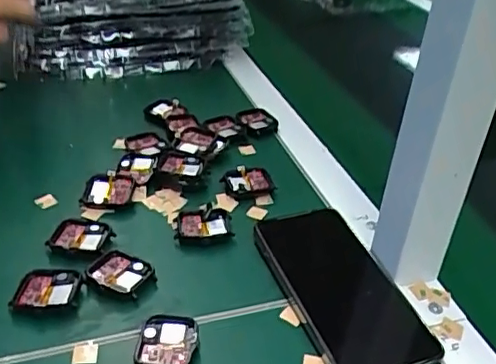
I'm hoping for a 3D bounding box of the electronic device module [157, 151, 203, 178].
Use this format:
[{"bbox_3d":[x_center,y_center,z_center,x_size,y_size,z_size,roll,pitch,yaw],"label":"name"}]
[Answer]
[{"bbox_3d":[-0.063,-0.018,0.536,0.041,0.006,0.036,7,34,4],"label":"electronic device module"}]

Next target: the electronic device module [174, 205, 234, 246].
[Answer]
[{"bbox_3d":[-0.037,0.036,0.482,0.047,0.009,0.043,-3,35,-10],"label":"electronic device module"}]

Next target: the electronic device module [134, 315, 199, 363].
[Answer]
[{"bbox_3d":[-0.053,0.107,0.380,0.038,0.012,0.041,6,34,3],"label":"electronic device module"}]

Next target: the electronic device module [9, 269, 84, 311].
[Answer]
[{"bbox_3d":[-0.143,0.079,0.411,0.044,0.011,0.037,5,34,1],"label":"electronic device module"}]

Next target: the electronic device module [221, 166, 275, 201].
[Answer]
[{"bbox_3d":[0.001,0.000,0.536,0.048,0.012,0.038,-6,35,-14],"label":"electronic device module"}]

